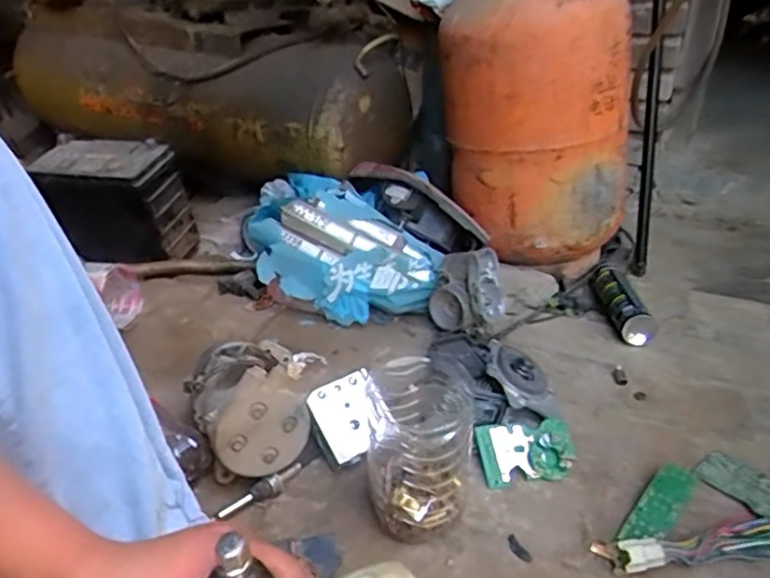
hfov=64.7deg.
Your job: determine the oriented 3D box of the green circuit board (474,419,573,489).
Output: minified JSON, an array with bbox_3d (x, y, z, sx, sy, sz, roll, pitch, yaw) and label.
[{"bbox_3d":[0.156,0.179,0.674,0.101,0.009,0.069,-7,63,-1],"label":"green circuit board"}]

